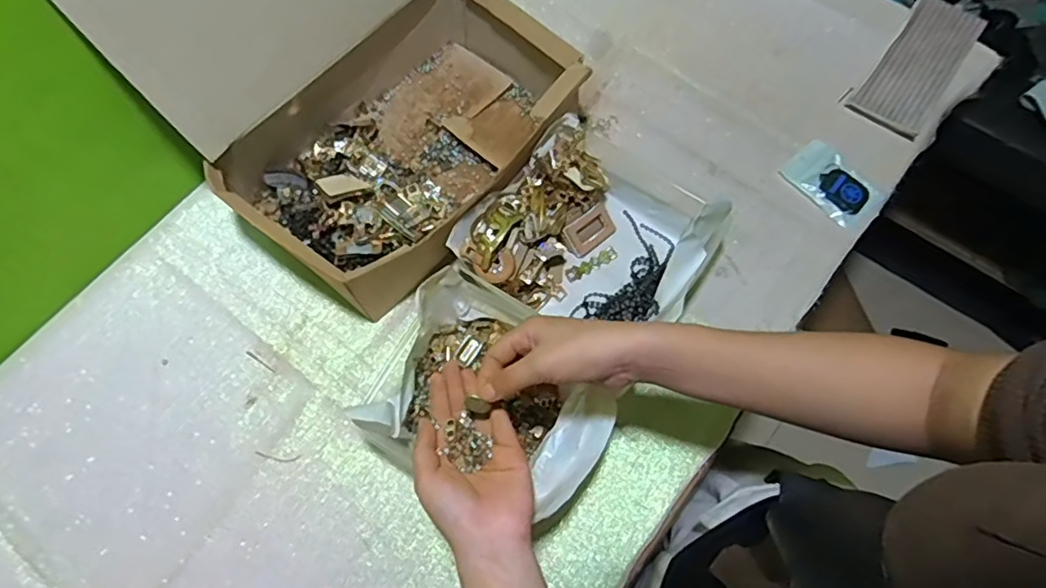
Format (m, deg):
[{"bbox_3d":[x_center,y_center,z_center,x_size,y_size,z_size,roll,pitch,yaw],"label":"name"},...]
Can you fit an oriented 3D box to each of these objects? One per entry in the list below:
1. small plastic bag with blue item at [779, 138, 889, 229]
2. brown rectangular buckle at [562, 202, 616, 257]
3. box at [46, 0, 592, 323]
[{"bbox_3d":[0.343,-0.122,0.656,0.068,0.012,0.104,-37,74,-12],"label":"small plastic bag with blue item"},{"bbox_3d":[0.070,-0.067,0.628,0.056,0.008,0.039,-40,112,-5],"label":"brown rectangular buckle"},{"bbox_3d":[-0.144,-0.209,0.547,0.299,0.279,0.328,37,75,13],"label":"box"}]

